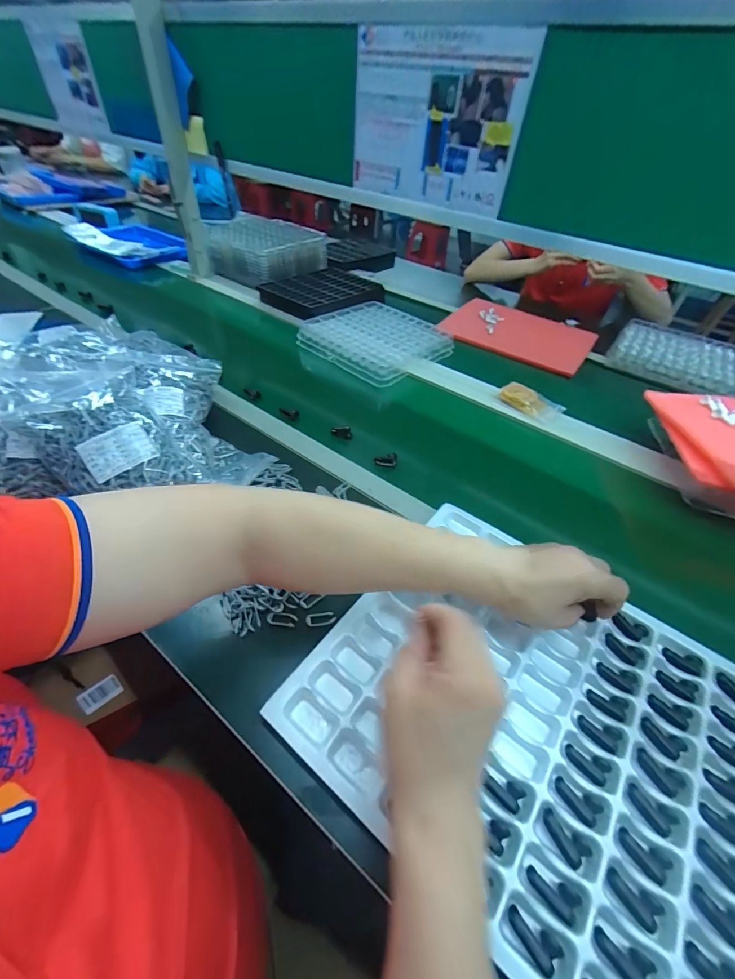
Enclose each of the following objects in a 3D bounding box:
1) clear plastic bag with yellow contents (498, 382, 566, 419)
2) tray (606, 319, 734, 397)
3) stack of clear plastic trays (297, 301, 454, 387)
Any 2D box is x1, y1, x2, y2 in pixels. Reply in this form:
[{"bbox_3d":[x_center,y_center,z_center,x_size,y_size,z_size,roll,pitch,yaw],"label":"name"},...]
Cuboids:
[{"bbox_3d":[0.315,-0.168,0.730,0.116,0.024,0.062,27,49,19],"label":"clear plastic bag with yellow contents"},{"bbox_3d":[0.741,-0.326,0.906,0.259,0.050,0.256,32,50,23],"label":"tray"},{"bbox_3d":[0.020,-0.343,0.861,0.256,0.046,0.266,-33,57,-32],"label":"stack of clear plastic trays"}]

